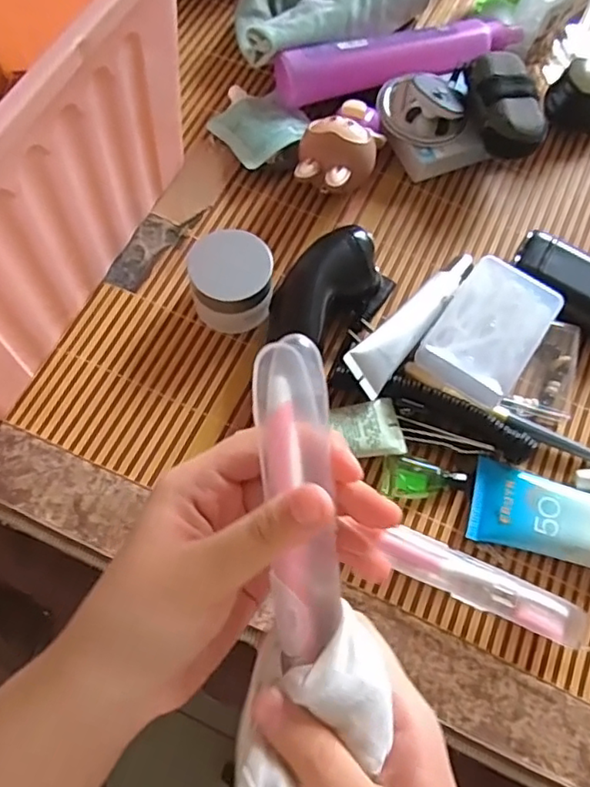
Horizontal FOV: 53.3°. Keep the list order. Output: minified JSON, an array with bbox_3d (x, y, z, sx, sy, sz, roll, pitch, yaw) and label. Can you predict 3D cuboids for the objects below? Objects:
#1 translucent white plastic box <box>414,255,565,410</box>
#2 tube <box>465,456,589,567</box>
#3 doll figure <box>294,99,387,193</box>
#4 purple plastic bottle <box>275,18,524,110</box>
[{"bbox_3d":[0.124,-0.042,0.374,0.060,0.018,0.083,33,71,10],"label":"translucent white plastic box"},{"bbox_3d":[0.164,0.078,0.355,0.114,0.020,0.047,15,69,3],"label":"tube"},{"bbox_3d":[0.034,-0.177,0.432,0.052,0.052,0.086,19,69,5],"label":"doll figure"},{"bbox_3d":[0.085,-0.267,0.463,0.205,0.027,0.033,-16,70,-8],"label":"purple plastic bottle"}]

